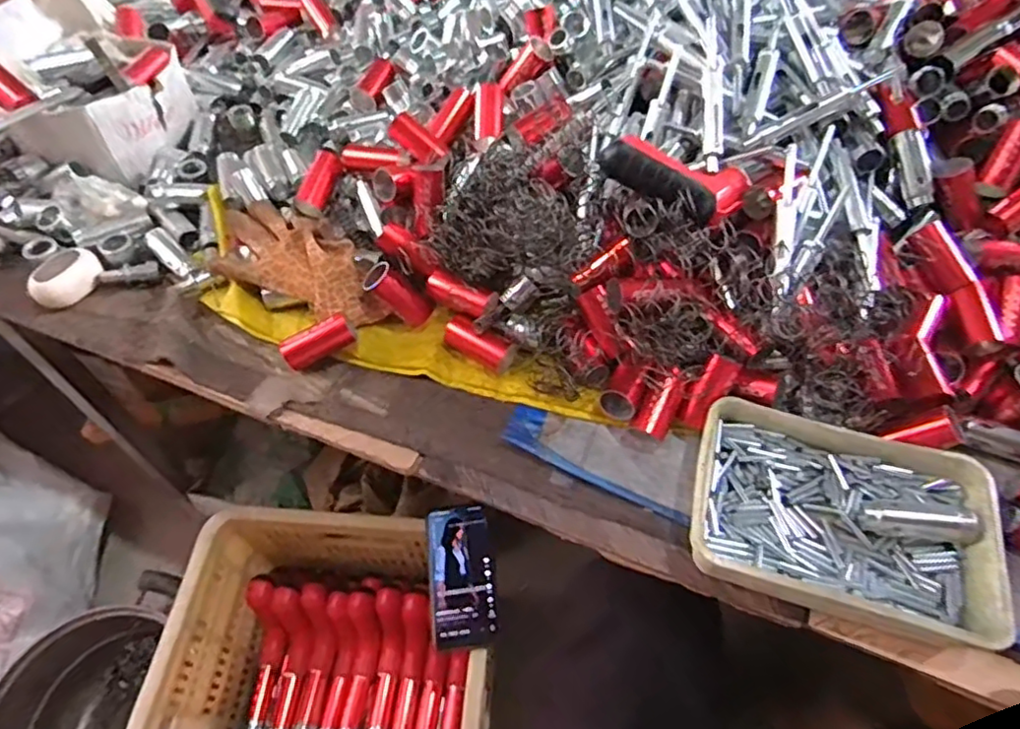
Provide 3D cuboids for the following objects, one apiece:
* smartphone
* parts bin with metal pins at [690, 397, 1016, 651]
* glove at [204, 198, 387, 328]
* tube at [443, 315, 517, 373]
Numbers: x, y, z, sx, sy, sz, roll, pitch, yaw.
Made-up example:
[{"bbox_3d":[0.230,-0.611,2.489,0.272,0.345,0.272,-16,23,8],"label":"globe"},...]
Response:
[{"bbox_3d":[-0.057,0.241,0.714,0.072,0.017,0.155,-7,57,-3],"label":"smartphone"},{"bbox_3d":[0.238,0.109,0.451,0.205,0.044,0.141,12,58,9],"label":"parts bin with metal pins"},{"bbox_3d":[-0.204,-0.093,0.586,0.190,0.048,0.086,30,62,20],"label":"glove"},{"bbox_3d":[-0.026,-0.019,0.551,0.068,0.024,0.023,29,62,19],"label":"tube"}]

